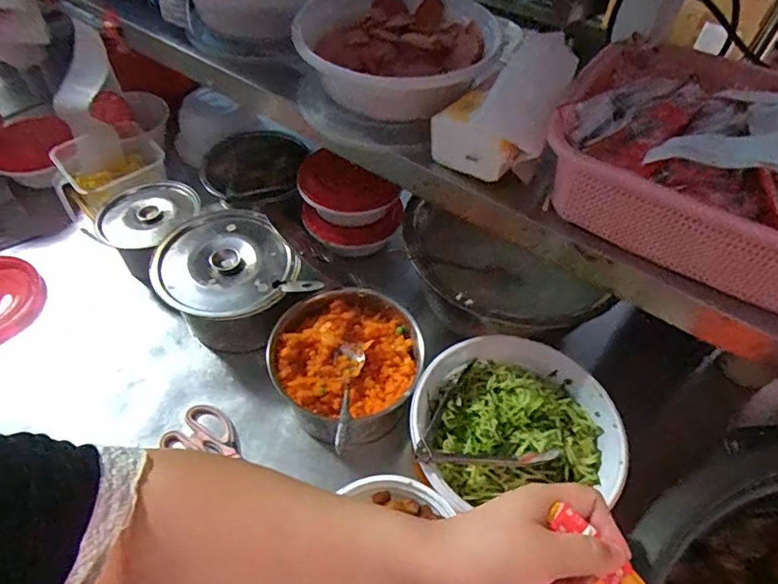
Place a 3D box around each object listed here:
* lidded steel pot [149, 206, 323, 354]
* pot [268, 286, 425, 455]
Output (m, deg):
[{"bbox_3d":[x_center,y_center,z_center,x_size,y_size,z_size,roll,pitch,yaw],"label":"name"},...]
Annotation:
[{"bbox_3d":[-0.230,-0.010,0.750,0.183,0.107,0.207,-25,58,-20],"label":"lidded steel pot"},{"bbox_3d":[-0.050,0.105,0.680,0.186,0.116,0.194,2,53,-2],"label":"pot"}]

